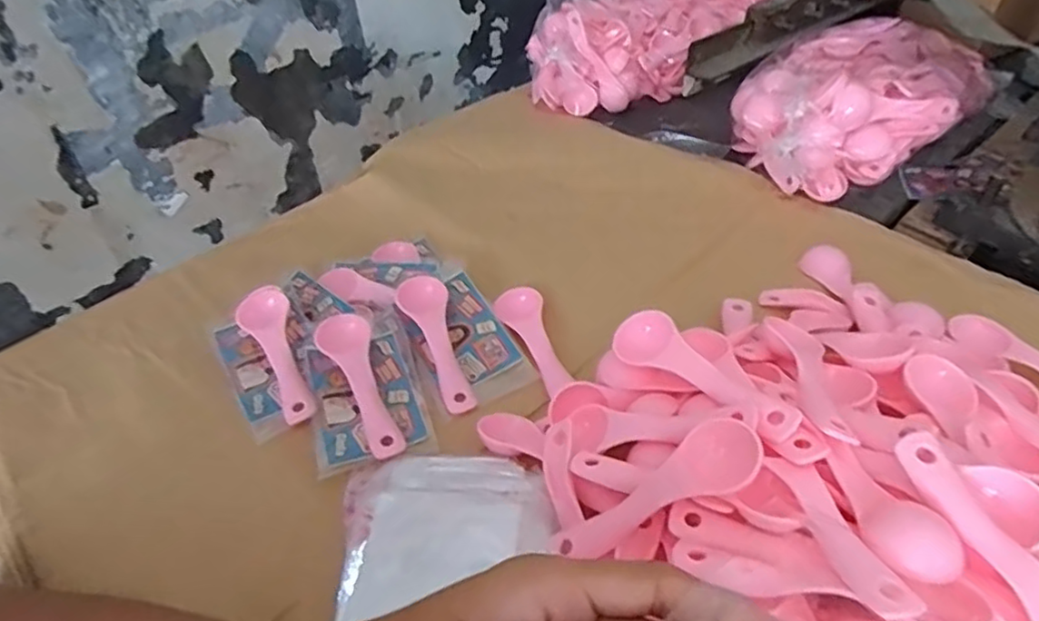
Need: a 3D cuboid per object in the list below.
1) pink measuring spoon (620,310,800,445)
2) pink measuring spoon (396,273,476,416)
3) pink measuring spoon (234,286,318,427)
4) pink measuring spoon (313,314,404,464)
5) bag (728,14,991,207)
[{"bbox_3d":[0.092,0.034,0.331,0.031,0.021,0.110,-23,45,-22],"label":"pink measuring spoon"},{"bbox_3d":[-0.055,0.022,0.432,0.031,0.012,0.110,-17,61,-16],"label":"pink measuring spoon"},{"bbox_3d":[-0.163,0.027,0.427,0.034,0.025,0.113,-22,45,-21],"label":"pink measuring spoon"},{"bbox_3d":[-0.099,0.046,0.399,0.032,0.010,0.110,-20,56,-19],"label":"pink measuring spoon"},{"bbox_3d":[0.339,-0.211,0.615,0.163,0.080,0.299,32,51,32],"label":"bag"}]

